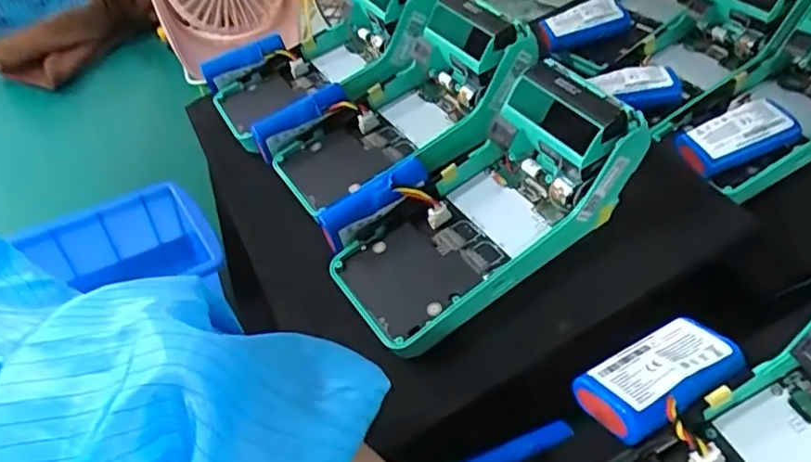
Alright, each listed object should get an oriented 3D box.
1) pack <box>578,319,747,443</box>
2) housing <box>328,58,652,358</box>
[{"bbox_3d":[0.109,0.062,0.260,0.069,0.014,0.034,-22,51,-21],"label":"pack"},{"bbox_3d":[0.045,-0.009,0.337,0.173,0.054,0.082,-40,53,3],"label":"housing"}]

